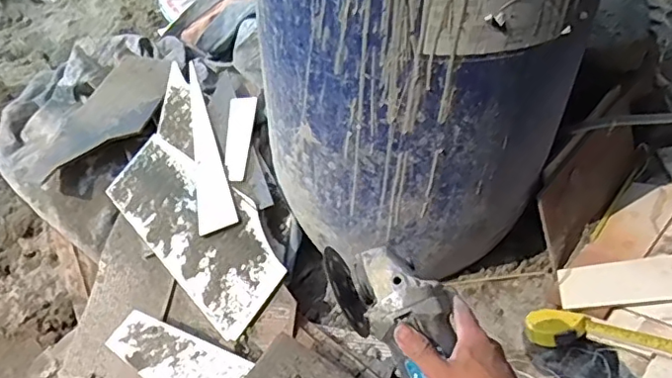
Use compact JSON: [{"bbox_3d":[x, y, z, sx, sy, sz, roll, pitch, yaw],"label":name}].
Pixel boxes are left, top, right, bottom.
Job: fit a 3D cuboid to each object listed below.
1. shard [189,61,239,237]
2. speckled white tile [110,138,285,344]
[{"bbox_3d":[-0.258,-0.093,1.101,0.071,0.010,0.389,-21,60,4],"label":"shard"},{"bbox_3d":[-0.253,0.062,1.027,0.180,0.012,0.407,-45,66,-8],"label":"speckled white tile"}]

